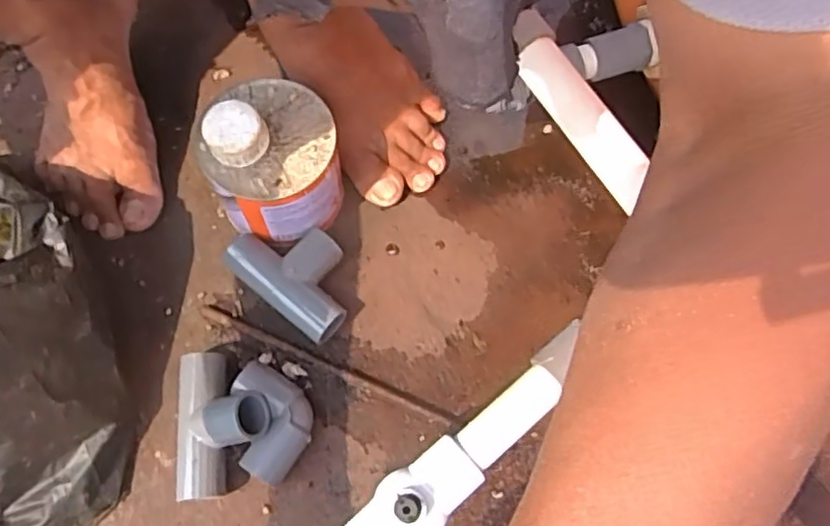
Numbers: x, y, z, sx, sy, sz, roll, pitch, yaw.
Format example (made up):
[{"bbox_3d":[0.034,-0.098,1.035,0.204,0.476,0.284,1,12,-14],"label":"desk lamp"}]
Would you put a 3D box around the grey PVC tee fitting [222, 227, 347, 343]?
[{"bbox_3d":[-0.092,0.007,0.518,0.109,0.035,0.066,40,74,12],"label":"grey PVC tee fitting"}]

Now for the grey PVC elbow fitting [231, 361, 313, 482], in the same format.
[{"bbox_3d":[-0.102,0.115,0.479,0.052,0.031,0.083,-9,71,-4],"label":"grey PVC elbow fitting"}]

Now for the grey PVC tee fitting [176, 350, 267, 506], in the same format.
[{"bbox_3d":[-0.137,0.112,0.462,0.066,0.051,0.101,-5,70,-3],"label":"grey PVC tee fitting"}]

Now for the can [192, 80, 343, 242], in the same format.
[{"bbox_3d":[-0.109,-0.078,0.502,0.101,0.117,0.103,0,70,-1],"label":"can"}]

